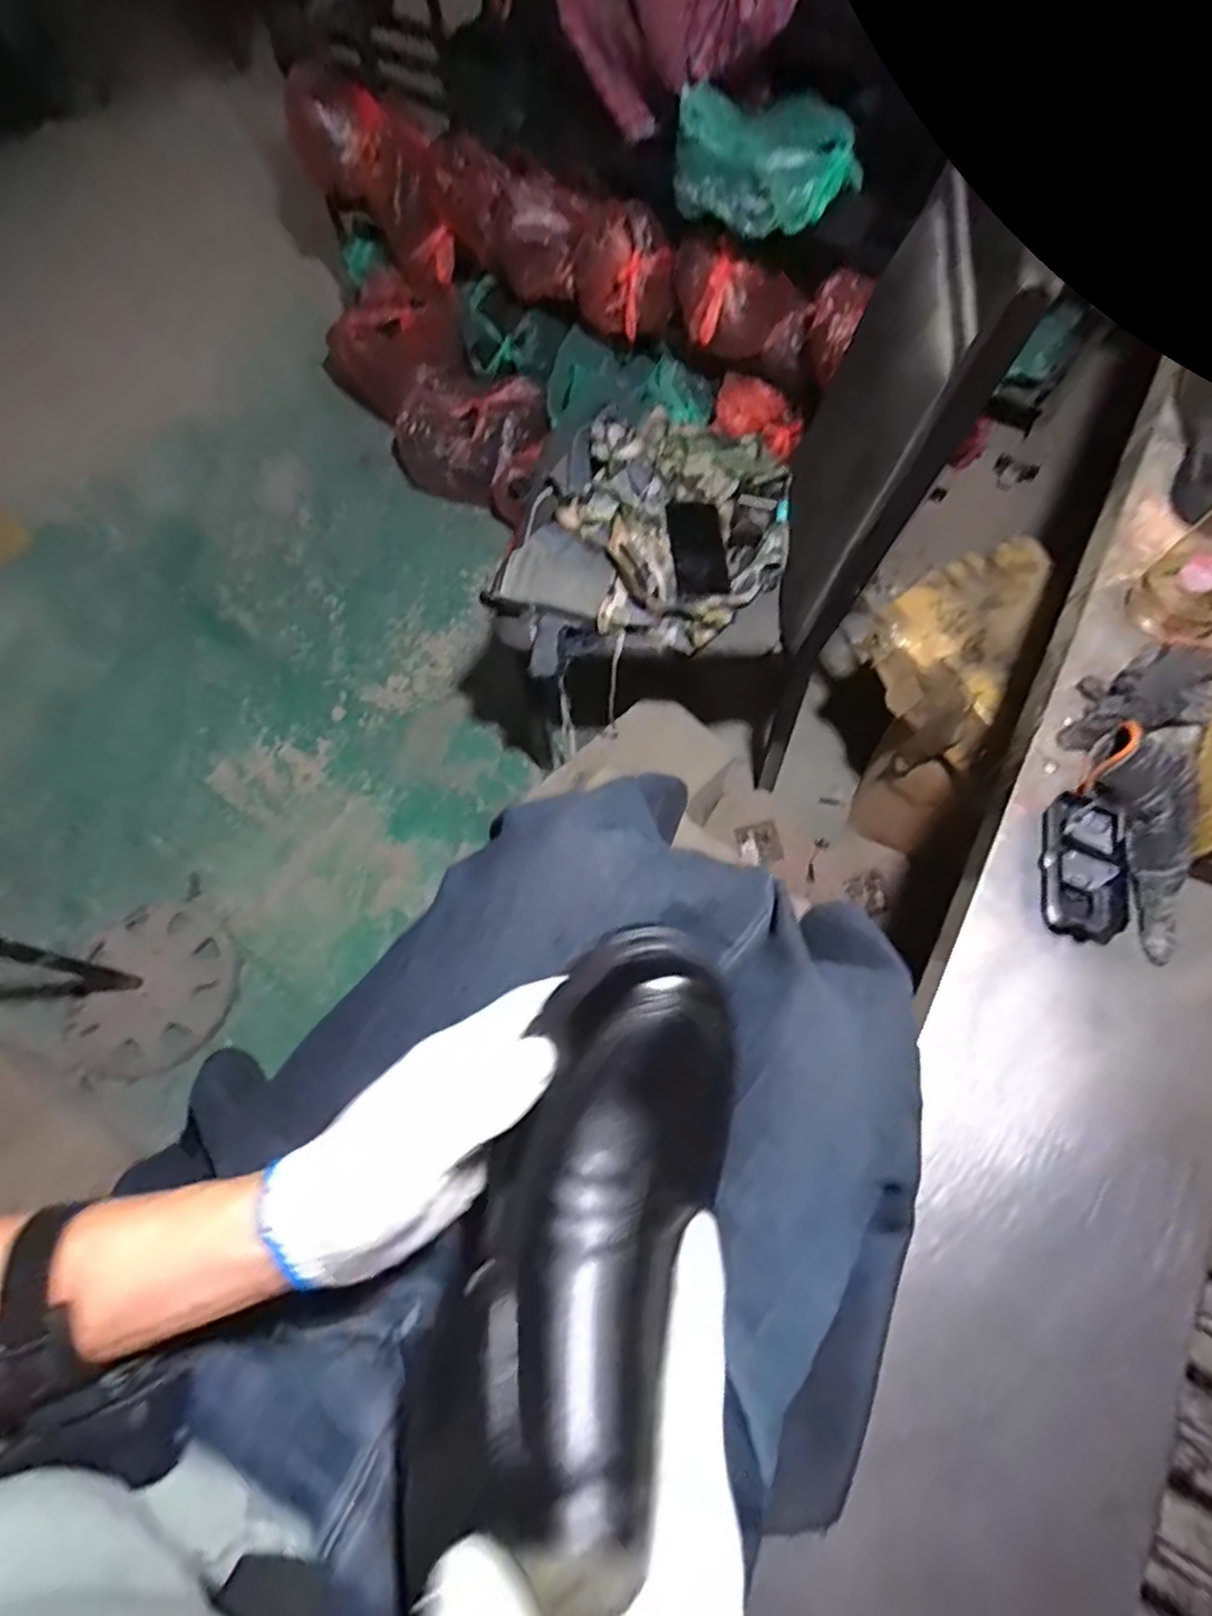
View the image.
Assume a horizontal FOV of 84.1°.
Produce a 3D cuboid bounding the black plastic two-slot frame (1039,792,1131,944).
[{"bbox_3d":[0.376,0.046,0.529,0.053,0.032,0.111,14,68,8],"label":"black plastic two-slot frame"}]

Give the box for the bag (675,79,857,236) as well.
[{"bbox_3d":[0.250,-0.981,1.025,0.284,0.126,0.128,4,67,4],"label":"bag"}]

